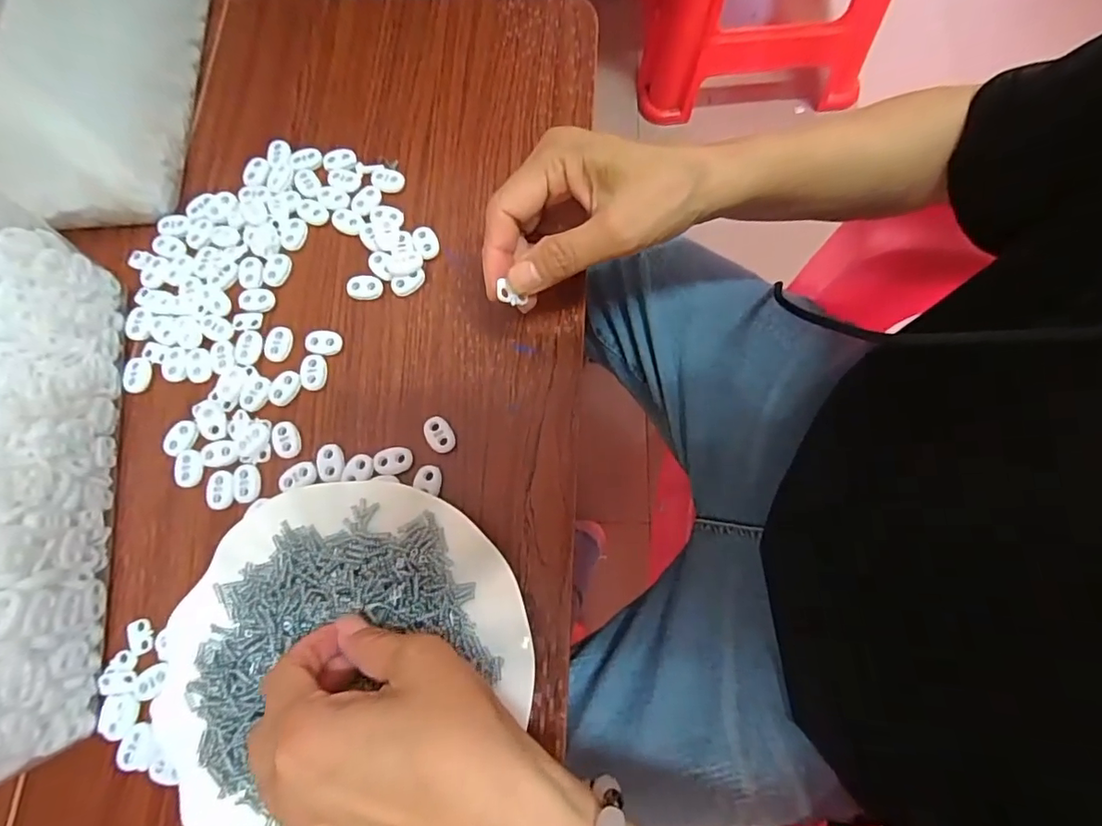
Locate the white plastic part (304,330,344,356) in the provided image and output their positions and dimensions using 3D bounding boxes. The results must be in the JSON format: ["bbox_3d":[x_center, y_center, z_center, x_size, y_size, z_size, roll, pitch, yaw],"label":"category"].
[{"bbox_3d":[-0.143,-0.044,0.332,0.022,0.006,0.015,3,76,2],"label":"white plastic part"}]

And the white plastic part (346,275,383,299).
[{"bbox_3d":[-0.119,-0.080,0.340,0.022,0.007,0.015,2,76,2],"label":"white plastic part"}]

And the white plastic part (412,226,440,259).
[{"bbox_3d":[-0.081,-0.111,0.344,0.014,0.006,0.021,-26,77,-5],"label":"white plastic part"}]

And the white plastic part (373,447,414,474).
[{"bbox_3d":[-0.093,0.028,0.310,0.022,0.004,0.015,-5,76,0],"label":"white plastic part"}]

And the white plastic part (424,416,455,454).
[{"bbox_3d":[-0.066,0.012,0.314,0.015,0.004,0.023,-28,77,-5],"label":"white plastic part"}]

